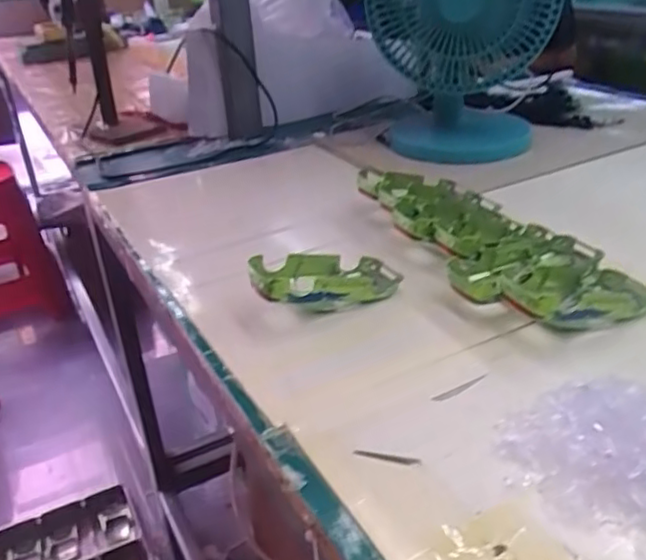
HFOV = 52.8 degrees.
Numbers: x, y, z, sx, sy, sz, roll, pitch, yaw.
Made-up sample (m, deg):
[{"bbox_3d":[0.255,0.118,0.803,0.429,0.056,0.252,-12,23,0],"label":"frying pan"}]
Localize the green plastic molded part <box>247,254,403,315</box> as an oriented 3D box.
[{"bbox_3d":[0.004,-0.001,0.553,0.131,0.046,0.059,-16,31,-19],"label":"green plastic molded part"}]

